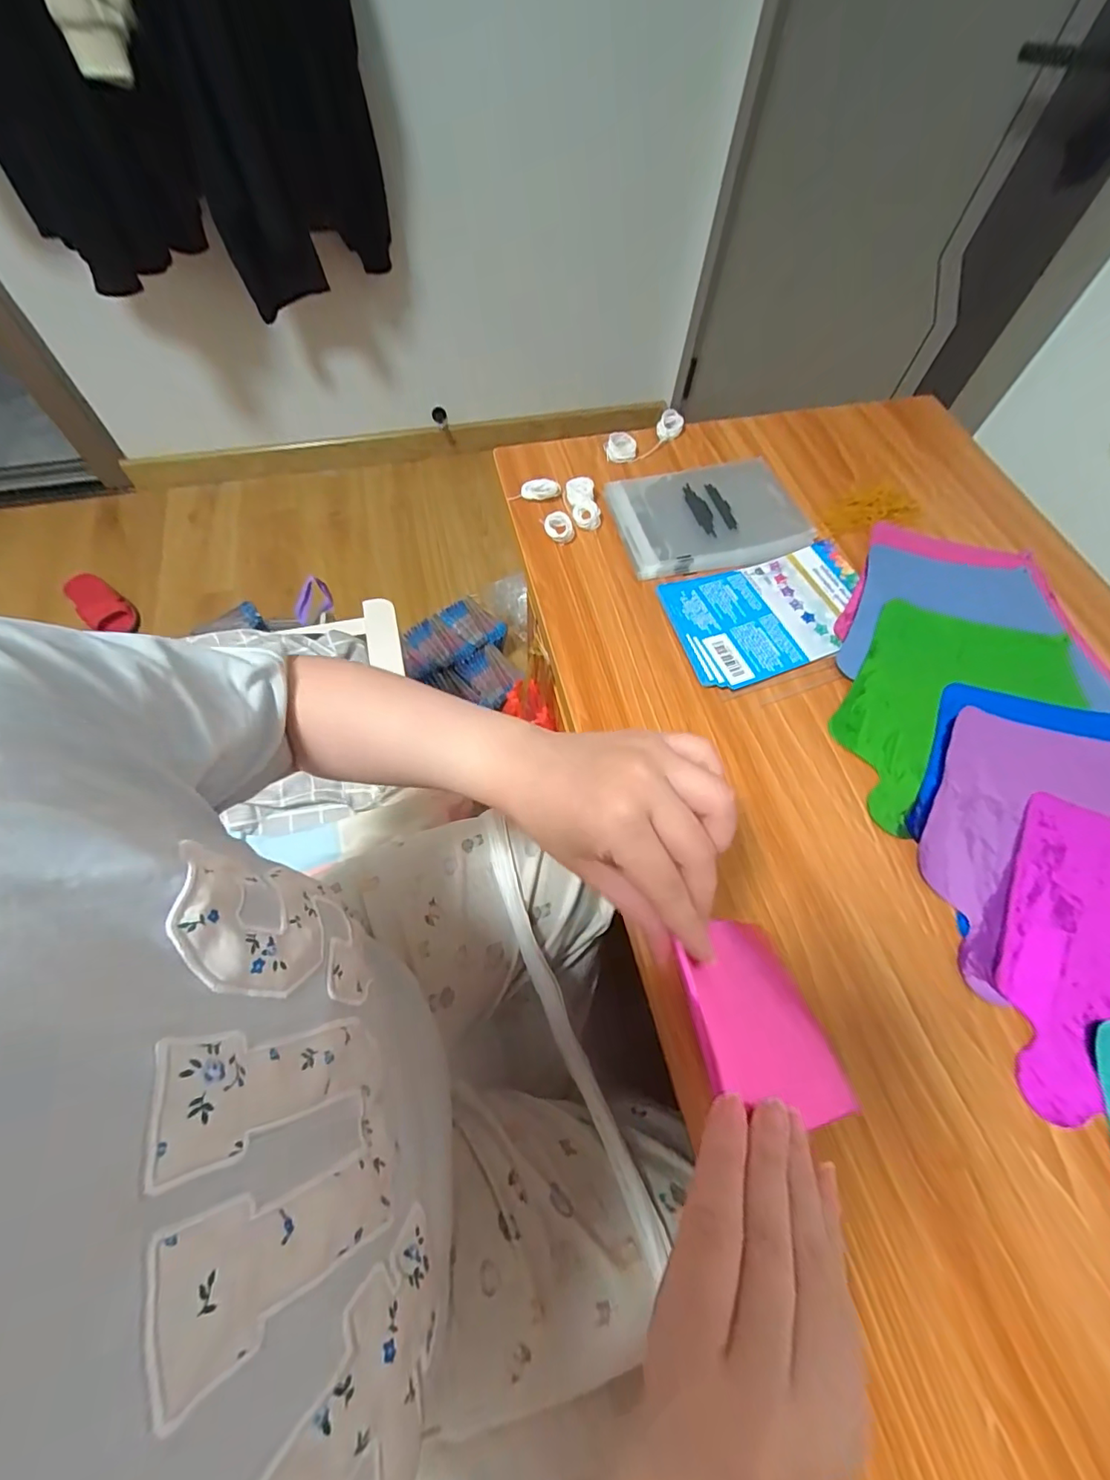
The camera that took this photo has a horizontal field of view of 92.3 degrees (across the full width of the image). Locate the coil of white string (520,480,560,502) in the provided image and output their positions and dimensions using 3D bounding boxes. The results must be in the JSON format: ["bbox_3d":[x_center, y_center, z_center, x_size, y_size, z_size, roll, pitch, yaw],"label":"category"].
[{"bbox_3d":[-0.015,-0.259,0.553,0.040,0.008,0.020,-6,63,-5],"label":"coil of white string"}]

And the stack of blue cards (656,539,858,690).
[{"bbox_3d":[0.200,-0.117,0.489,0.190,0.008,0.119,-16,65,-10],"label":"stack of blue cards"}]

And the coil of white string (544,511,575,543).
[{"bbox_3d":[0.004,-0.211,0.527,0.029,0.012,0.029,1,63,-2],"label":"coil of white string"}]

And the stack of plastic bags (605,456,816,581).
[{"bbox_3d":[0.156,-0.233,0.546,0.181,0.011,0.149,-10,64,-7],"label":"stack of plastic bags"}]

